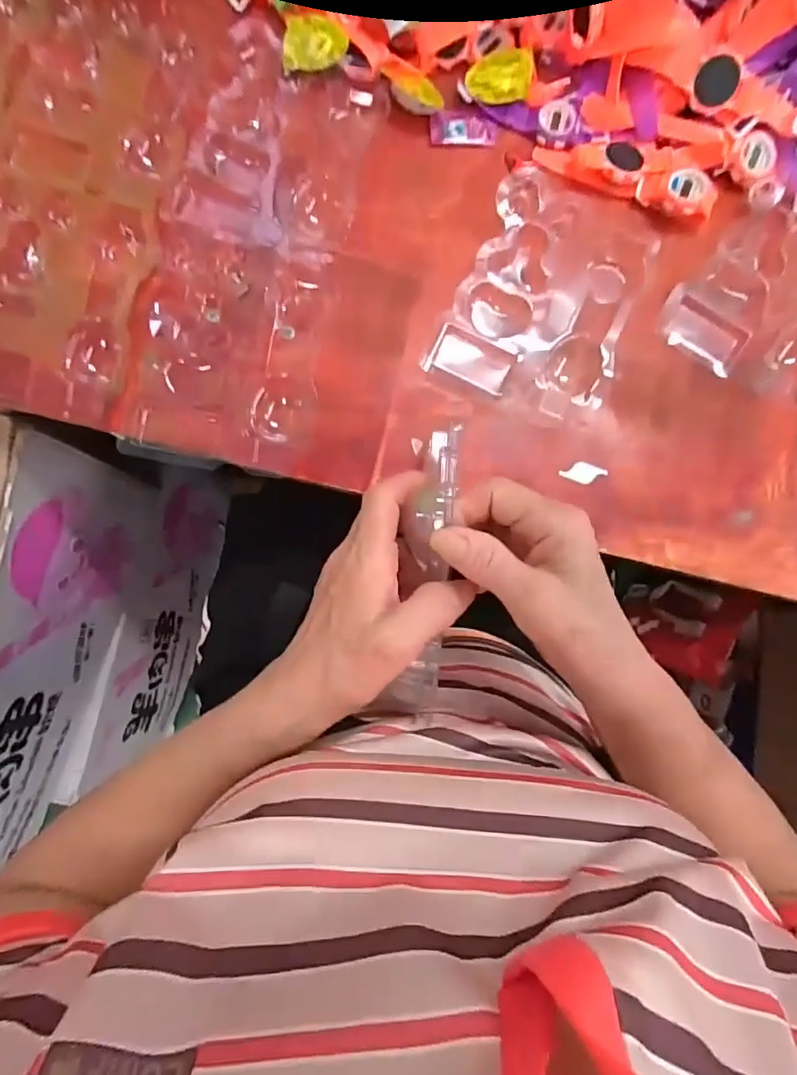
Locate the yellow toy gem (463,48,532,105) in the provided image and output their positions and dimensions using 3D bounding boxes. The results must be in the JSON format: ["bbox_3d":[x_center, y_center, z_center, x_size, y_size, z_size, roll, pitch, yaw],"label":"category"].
[{"bbox_3d":[0.080,-0.367,0.414,0.049,0.015,0.037,3,84,-1],"label":"yellow toy gem"}]

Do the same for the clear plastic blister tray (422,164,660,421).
[{"bbox_3d":[0.113,-0.181,0.397,0.128,0.016,0.171,22,84,1],"label":"clear plastic blister tray"}]

